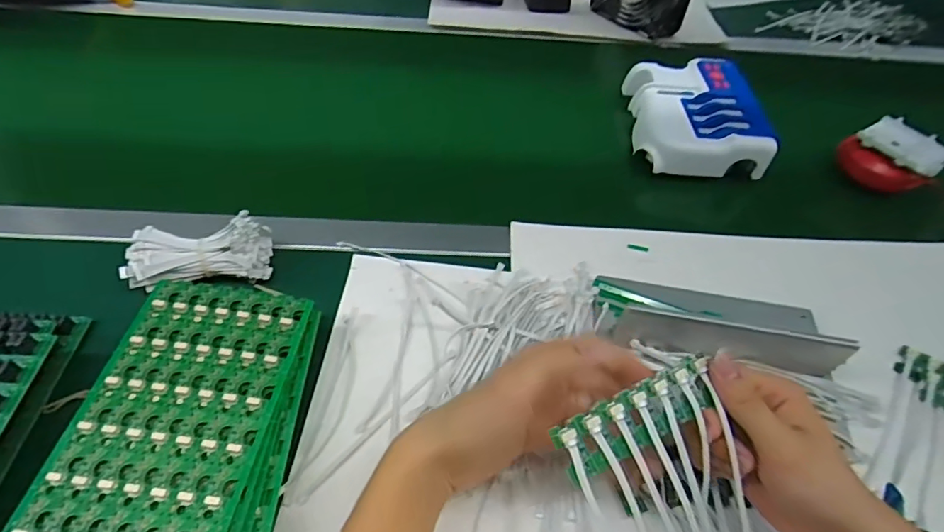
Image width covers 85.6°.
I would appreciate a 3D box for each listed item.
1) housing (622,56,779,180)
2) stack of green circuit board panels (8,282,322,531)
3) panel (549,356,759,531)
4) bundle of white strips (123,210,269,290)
[{"bbox_3d":[0.273,-0.191,0.630,0.141,0.059,0.175,5,51,-1],"label":"housing"},{"bbox_3d":[-0.192,0.116,0.349,0.135,0.058,0.209,4,51,-1],"label":"stack of green circuit board panels"},{"bbox_3d":[0.136,0.174,0.312,0.102,0.065,0.236,-31,98,-26],"label":"panel"},{"bbox_3d":[-0.240,-0.010,0.450,0.116,0.047,0.052,-10,52,-13],"label":"bundle of white strips"}]

